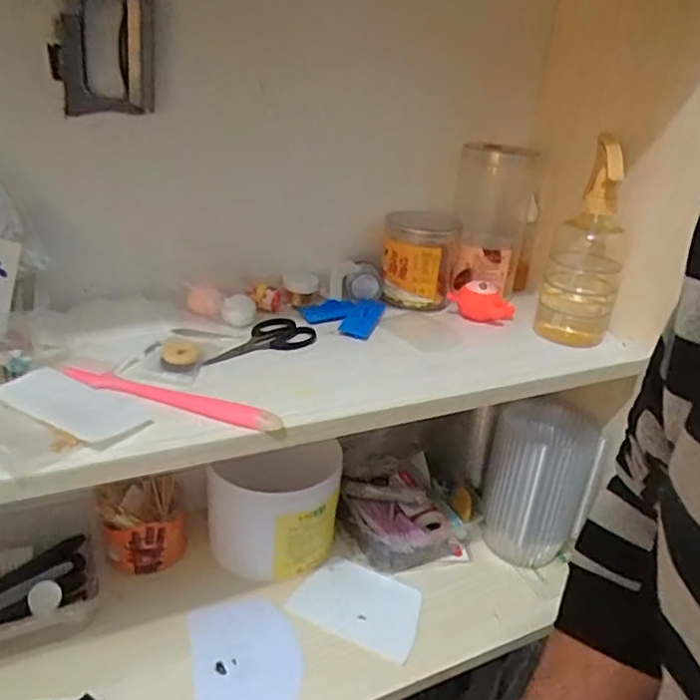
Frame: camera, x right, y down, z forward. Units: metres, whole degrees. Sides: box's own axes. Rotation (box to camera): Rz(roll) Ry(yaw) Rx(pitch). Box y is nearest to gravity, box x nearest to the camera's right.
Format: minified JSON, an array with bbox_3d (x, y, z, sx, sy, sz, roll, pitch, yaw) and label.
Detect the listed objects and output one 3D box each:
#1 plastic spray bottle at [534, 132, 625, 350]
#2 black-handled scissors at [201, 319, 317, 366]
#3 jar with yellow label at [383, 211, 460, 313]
[{"bbox_3d":[0.241,-0.105,0.603,0.070,0.194,0.053,15,26,22],"label":"plastic spray bottle"},{"bbox_3d":[-0.087,-0.008,0.543,0.115,0.007,0.053,-15,31,-37],"label":"black-handled scissors"},{"bbox_3d":[0.075,-0.099,0.653,0.075,0.103,0.063,9,24,8],"label":"jar with yellow label"}]

